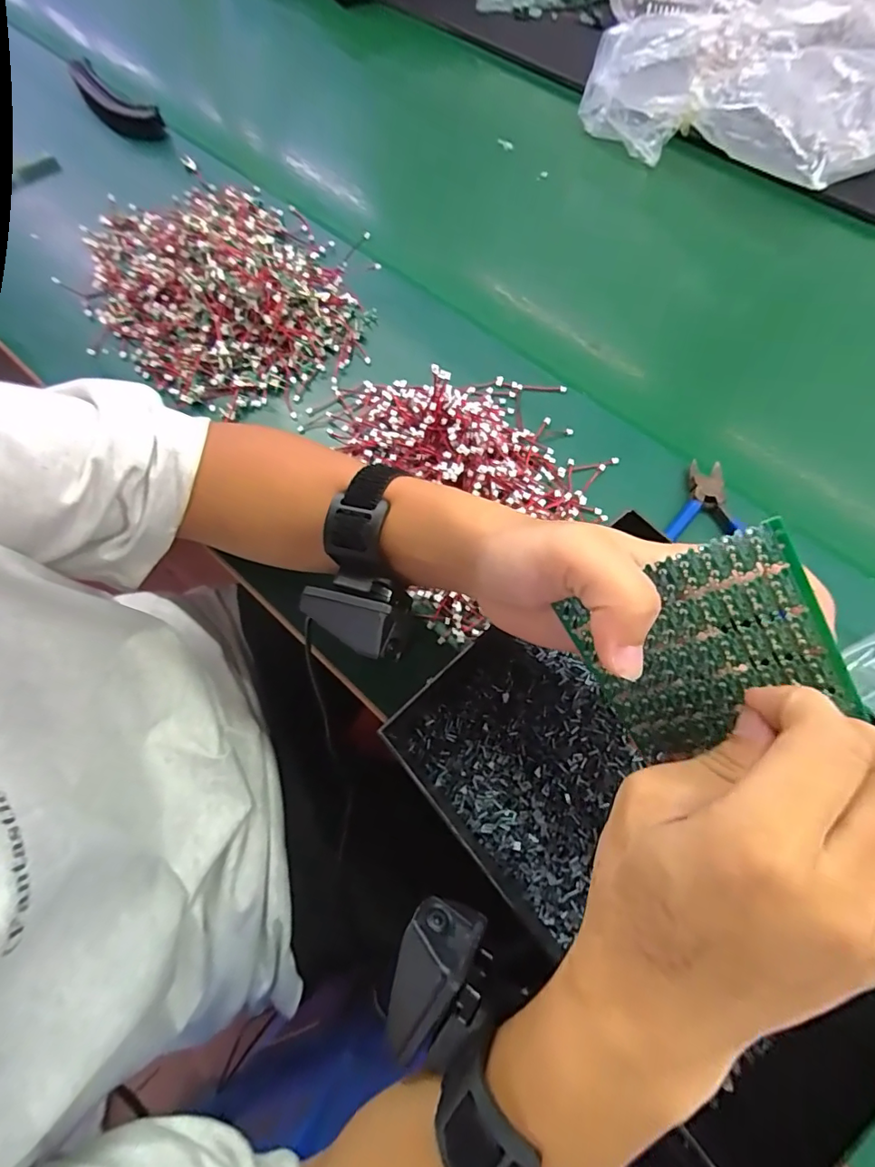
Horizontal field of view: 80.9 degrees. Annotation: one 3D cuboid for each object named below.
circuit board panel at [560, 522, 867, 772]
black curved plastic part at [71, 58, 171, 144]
[{"bbox_3d":[0.100,0.029,0.196,0.085,0.081,0.004,55,35,-14],"label":"circuit board panel"},{"bbox_3d":[-0.361,-0.534,0.573,0.127,0.039,0.032,36,72,15],"label":"black curved plastic part"}]

